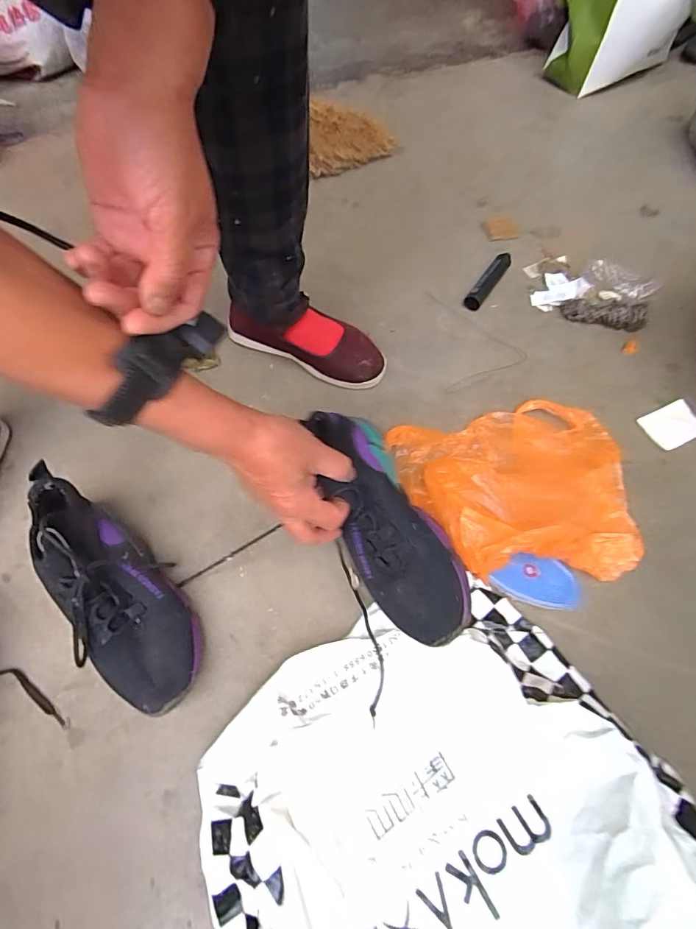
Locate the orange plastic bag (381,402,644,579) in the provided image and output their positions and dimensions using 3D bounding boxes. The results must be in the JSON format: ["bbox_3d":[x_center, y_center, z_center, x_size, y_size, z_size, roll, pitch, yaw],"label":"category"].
[{"bbox_3d":[0.184,0.017,0.517,0.264,0.076,0.218,-2,61,-1],"label":"orange plastic bag"}]

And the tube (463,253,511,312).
[{"bbox_3d":[0.218,-0.285,0.712,0.024,0.022,0.127,31,65,16],"label":"tube"}]

